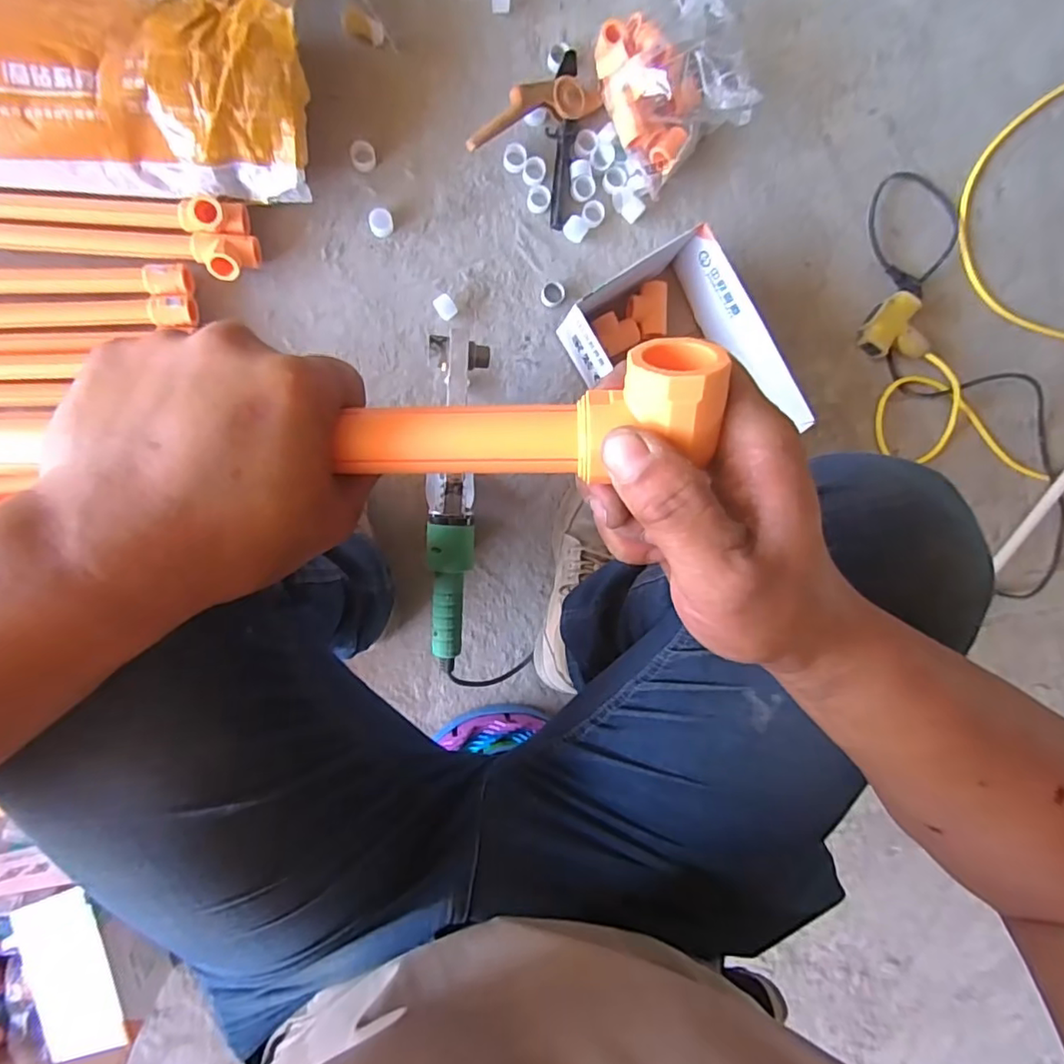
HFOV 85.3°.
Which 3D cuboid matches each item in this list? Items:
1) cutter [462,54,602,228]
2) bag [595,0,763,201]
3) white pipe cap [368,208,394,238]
[{"bbox_3d":[0.026,-0.501,0.719,0.132,0.048,0.182,32,89,-9],"label":"cutter"},{"bbox_3d":[0.175,-0.554,0.712,0.165,0.100,0.205,-22,96,-6],"label":"bag"},{"bbox_3d":[-0.185,-0.379,0.708,0.028,0.012,0.030,-13,95,-7],"label":"white pipe cap"}]

